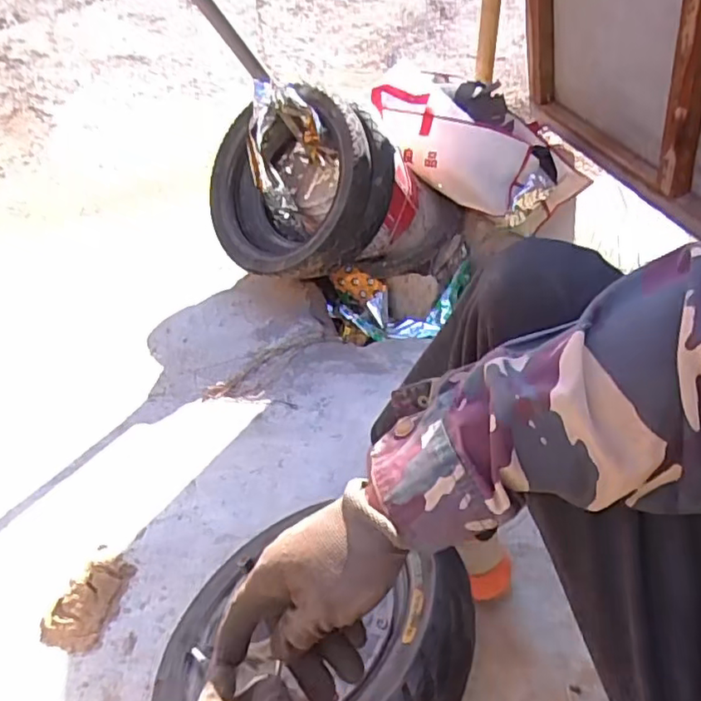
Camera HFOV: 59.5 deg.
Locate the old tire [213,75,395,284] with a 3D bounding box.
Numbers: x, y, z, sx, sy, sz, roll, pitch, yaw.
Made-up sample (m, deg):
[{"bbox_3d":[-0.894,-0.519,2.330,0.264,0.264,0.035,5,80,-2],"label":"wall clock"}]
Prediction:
[{"bbox_3d":[-0.121,-0.355,1.295,0.396,0.290,0.288,6,45,13],"label":"old tire"}]

